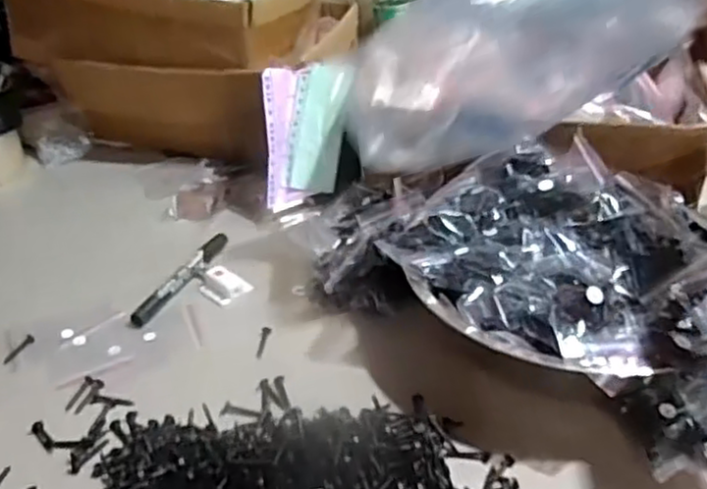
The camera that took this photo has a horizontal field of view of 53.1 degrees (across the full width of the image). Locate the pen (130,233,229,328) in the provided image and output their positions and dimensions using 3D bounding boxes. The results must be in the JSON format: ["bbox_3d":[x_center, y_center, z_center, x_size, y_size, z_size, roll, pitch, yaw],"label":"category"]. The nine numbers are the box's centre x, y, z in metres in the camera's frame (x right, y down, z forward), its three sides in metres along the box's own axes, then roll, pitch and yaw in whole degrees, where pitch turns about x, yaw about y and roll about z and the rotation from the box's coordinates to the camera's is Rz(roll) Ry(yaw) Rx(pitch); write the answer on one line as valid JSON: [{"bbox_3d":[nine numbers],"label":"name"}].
[{"bbox_3d":[-0.154,0.024,0.645,0.020,0.012,0.145,12,36,20],"label":"pen"}]

